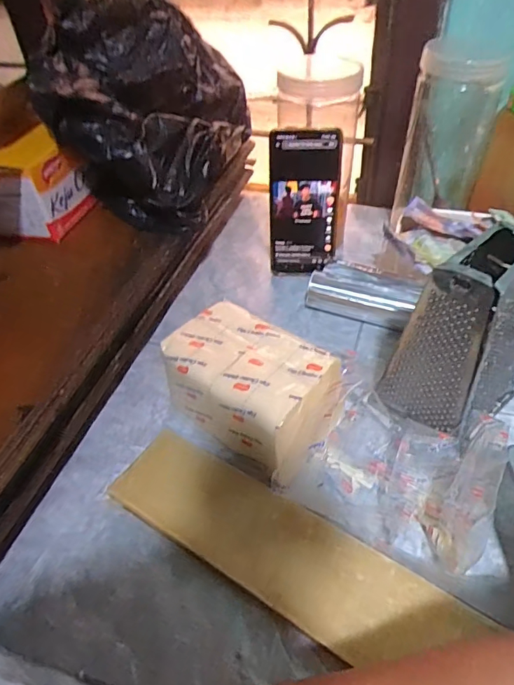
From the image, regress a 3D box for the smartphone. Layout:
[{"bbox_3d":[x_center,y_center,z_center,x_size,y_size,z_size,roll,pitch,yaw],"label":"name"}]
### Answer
[{"bbox_3d":[0.053,-0.153,0.521,0.074,0.161,0.009,1,34,4],"label":"smartphone"}]

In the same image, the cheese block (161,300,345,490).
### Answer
[{"bbox_3d":[-0.005,0.037,0.394,0.146,0.065,0.104,27,54,28],"label":"cheese block"}]

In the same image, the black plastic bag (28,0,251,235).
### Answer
[{"bbox_3d":[-0.118,-0.268,0.529,0.172,0.179,0.261,3,46,8],"label":"black plastic bag"}]

